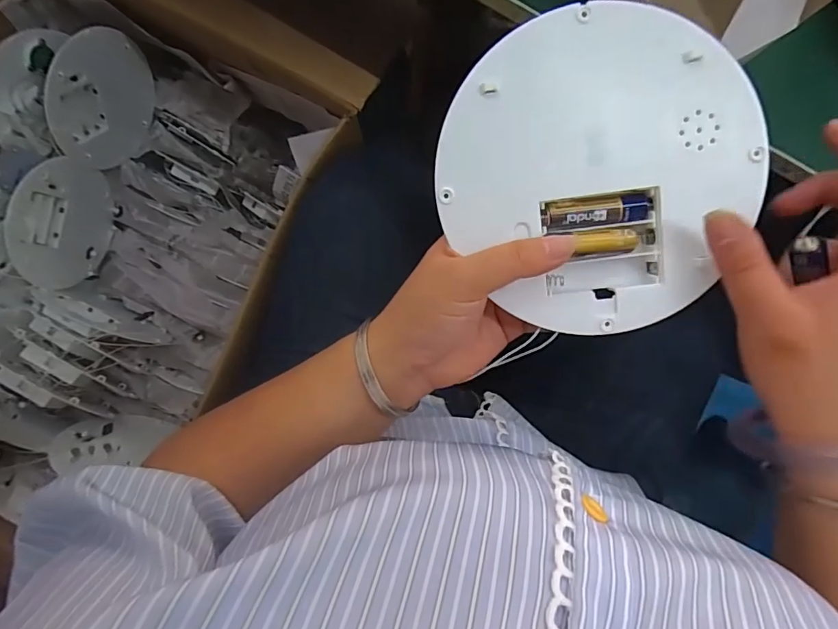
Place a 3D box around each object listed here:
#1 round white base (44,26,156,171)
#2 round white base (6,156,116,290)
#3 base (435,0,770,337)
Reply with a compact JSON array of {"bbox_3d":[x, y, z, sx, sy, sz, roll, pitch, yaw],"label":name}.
[{"bbox_3d":[-0.356,-0.242,0.551,0.015,0.154,0.145,18,90,0],"label":"round white base"},{"bbox_3d":[-0.407,-0.102,0.556,0.018,0.148,0.144,13,90,0],"label":"round white base"},{"bbox_3d":[0.086,-0.068,0.232,0.145,0.025,0.139,0,90,1],"label":"base"}]

